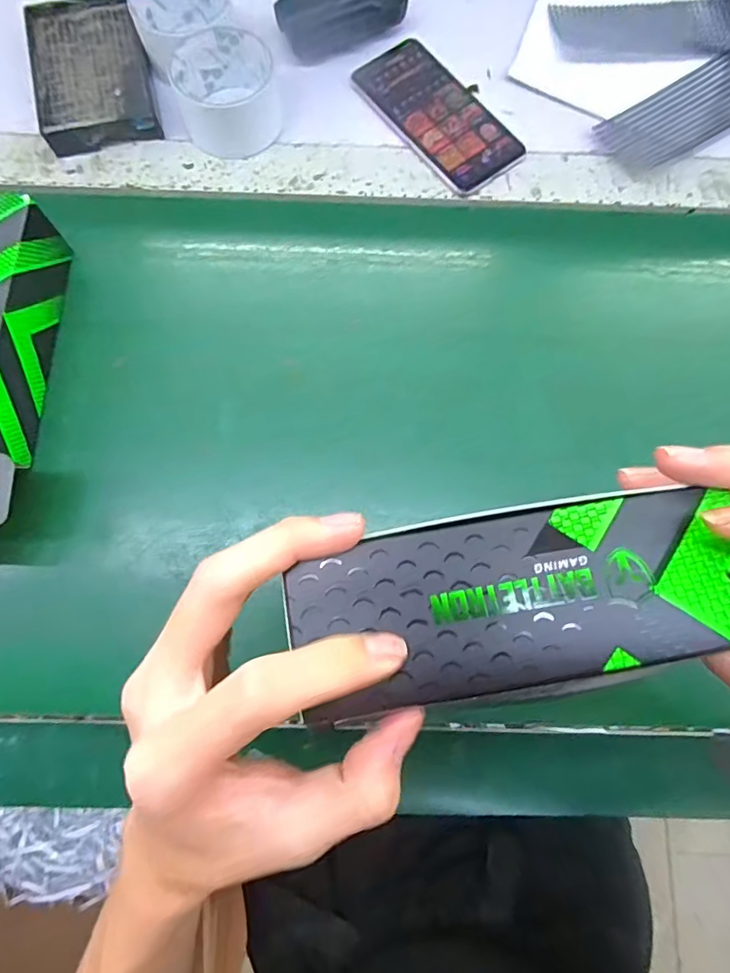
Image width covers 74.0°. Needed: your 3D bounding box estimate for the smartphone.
[{"bbox_3d":[0.062,-0.318,0.416,0.076,0.009,0.151,-39,82,-8],"label":"smartphone"}]

